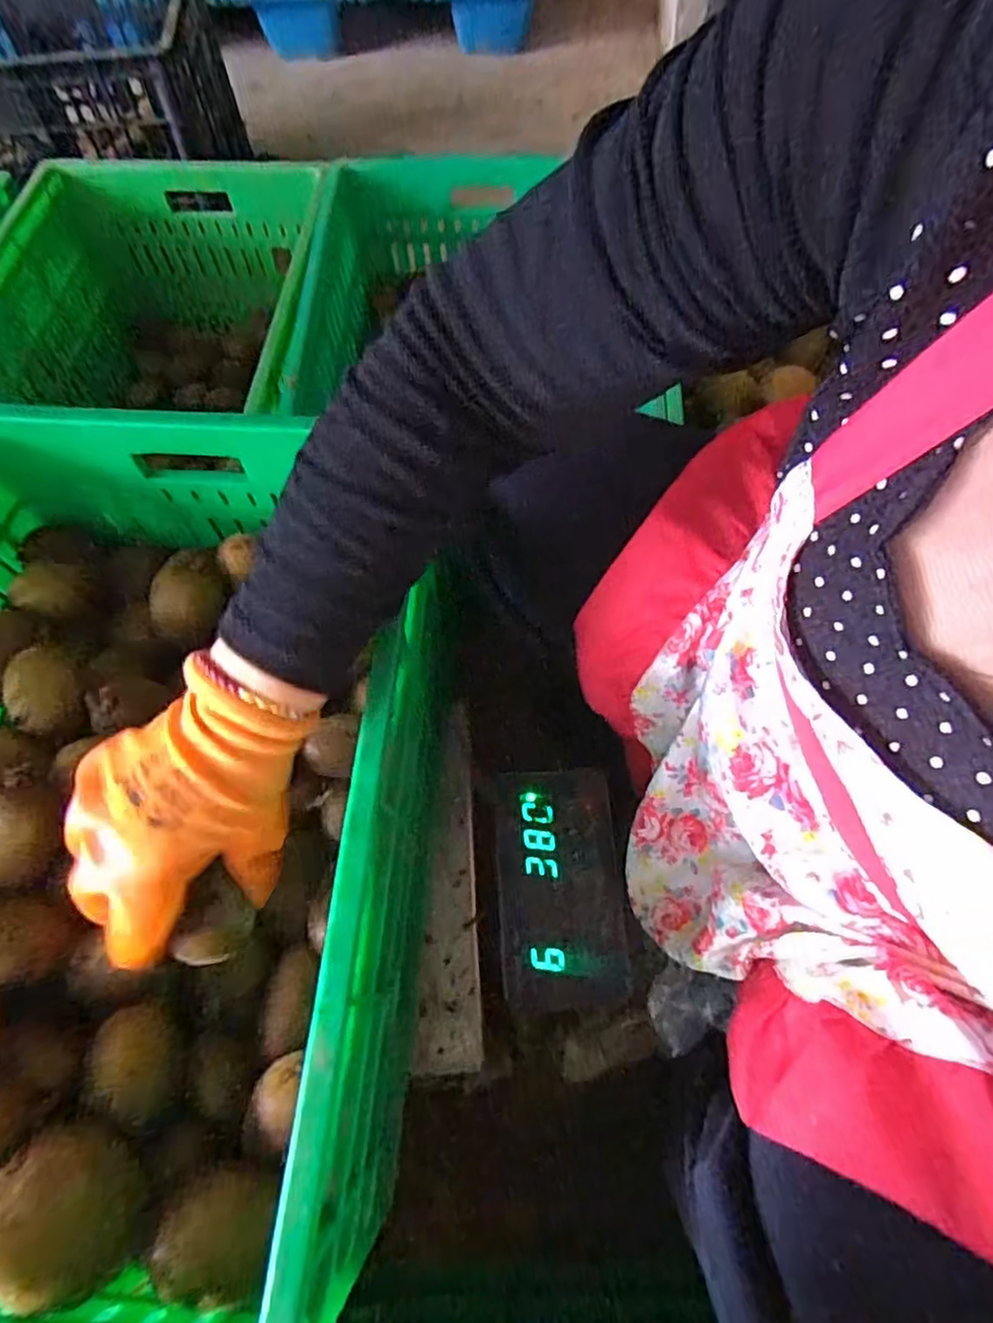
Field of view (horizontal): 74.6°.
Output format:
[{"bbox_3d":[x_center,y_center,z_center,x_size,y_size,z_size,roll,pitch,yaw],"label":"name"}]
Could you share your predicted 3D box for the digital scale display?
[{"bbox_3d":[0.056,0.193,0.573,0.103,0.021,0.195,-3,67,0],"label":"digital scale display"}]

